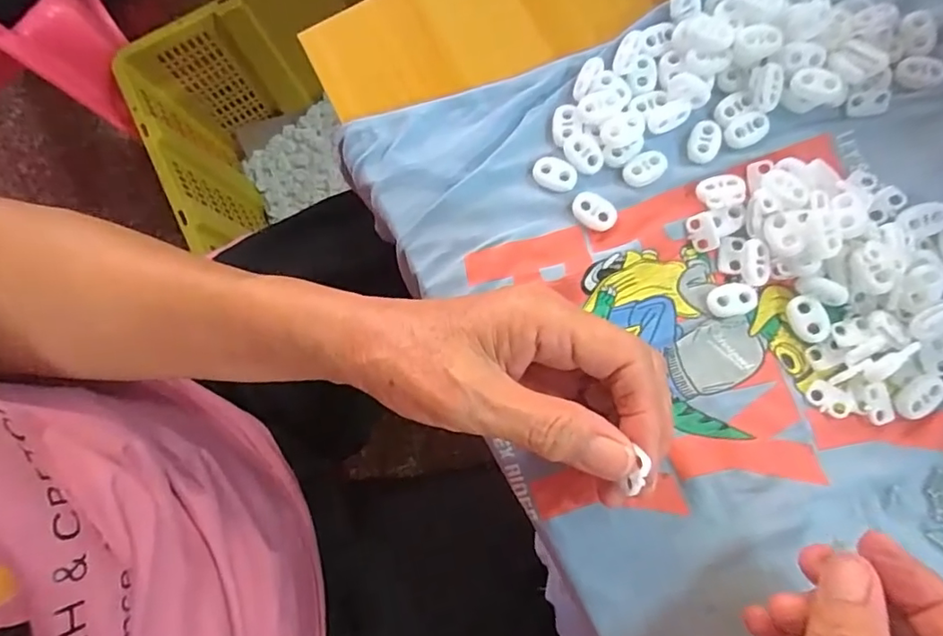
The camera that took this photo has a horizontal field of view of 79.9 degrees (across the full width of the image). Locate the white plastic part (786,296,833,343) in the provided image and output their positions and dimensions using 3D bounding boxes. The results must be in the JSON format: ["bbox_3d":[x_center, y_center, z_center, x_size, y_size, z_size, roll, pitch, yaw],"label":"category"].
[{"bbox_3d":[0.158,0.001,0.263,0.014,0.006,0.022,-21,79,1],"label":"white plastic part"}]

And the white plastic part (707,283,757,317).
[{"bbox_3d":[0.125,-0.009,0.269,0.021,0.005,0.015,-4,80,4],"label":"white plastic part"}]

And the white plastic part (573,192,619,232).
[{"bbox_3d":[0.061,-0.053,0.281,0.023,0.006,0.015,27,83,9],"label":"white plastic part"}]

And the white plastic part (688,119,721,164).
[{"bbox_3d":[0.117,-0.089,0.282,0.015,0.004,0.021,18,82,8],"label":"white plastic part"}]

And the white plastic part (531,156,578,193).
[{"bbox_3d":[0.043,-0.074,0.286,0.022,0.005,0.016,21,82,8],"label":"white plastic part"}]

